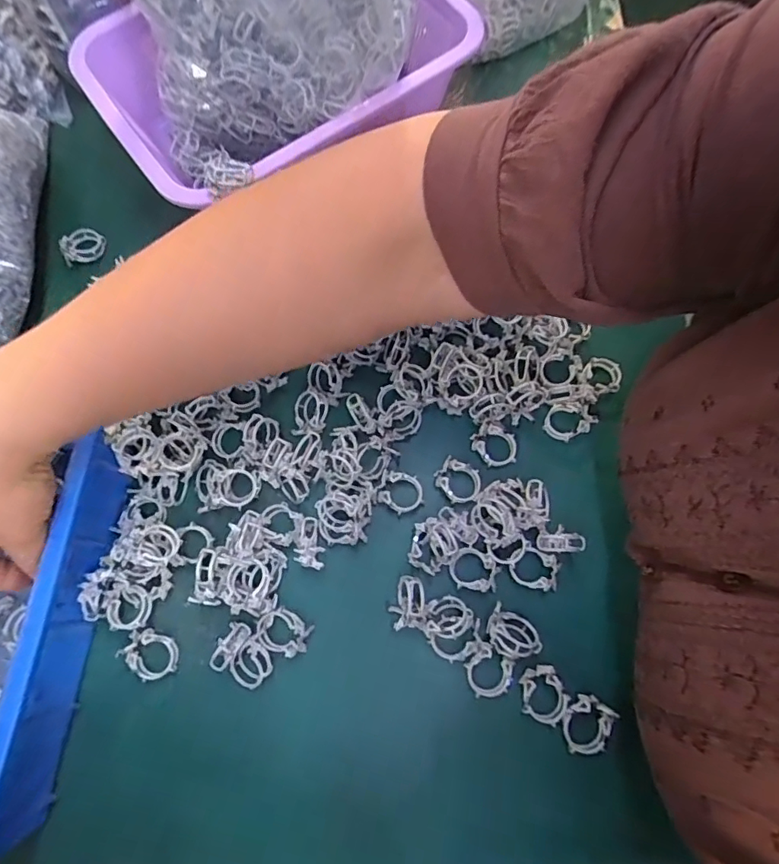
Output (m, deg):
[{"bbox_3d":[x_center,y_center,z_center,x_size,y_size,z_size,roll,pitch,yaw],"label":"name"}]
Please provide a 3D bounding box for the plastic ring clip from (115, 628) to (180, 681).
[{"bbox_3d":[-0.145,0.136,0.309,0.032,0.010,0.026,25,73,8],"label":"plastic ring clip"}]

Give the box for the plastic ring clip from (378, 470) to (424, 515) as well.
[{"bbox_3d":[0.010,0.040,0.338,0.027,0.008,0.026,25,73,8],"label":"plastic ring clip"}]

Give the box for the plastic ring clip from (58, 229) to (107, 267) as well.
[{"bbox_3d":[-0.240,-0.146,0.398,0.032,0.009,0.026,-19,72,-6],"label":"plastic ring clip"}]

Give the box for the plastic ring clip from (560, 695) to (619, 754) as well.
[{"bbox_3d":[0.113,0.168,0.291,0.025,0.009,0.031,26,73,9],"label":"plastic ring clip"}]

